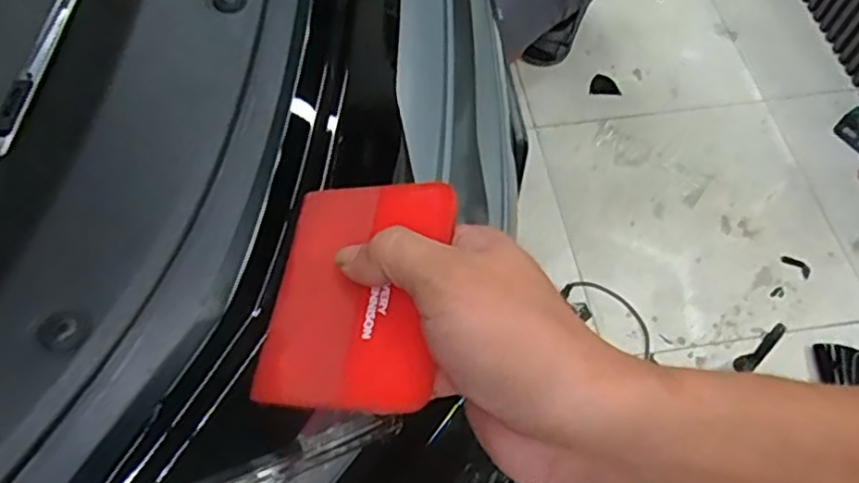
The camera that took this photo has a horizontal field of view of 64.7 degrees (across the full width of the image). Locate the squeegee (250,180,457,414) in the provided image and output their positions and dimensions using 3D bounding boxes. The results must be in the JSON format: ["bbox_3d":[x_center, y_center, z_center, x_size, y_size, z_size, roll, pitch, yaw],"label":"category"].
[{"bbox_3d":[-0.031,0.019,0.286,0.075,0.005,0.101,-2,60,18],"label":"squeegee"}]

